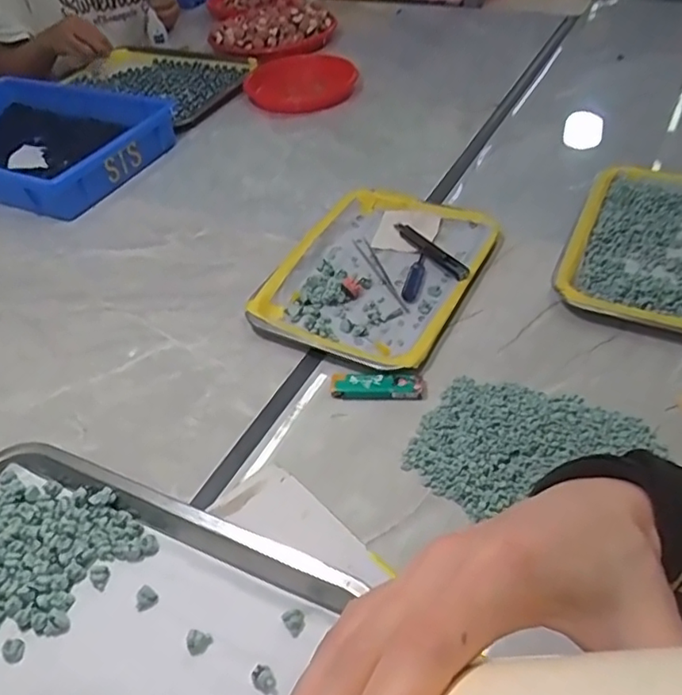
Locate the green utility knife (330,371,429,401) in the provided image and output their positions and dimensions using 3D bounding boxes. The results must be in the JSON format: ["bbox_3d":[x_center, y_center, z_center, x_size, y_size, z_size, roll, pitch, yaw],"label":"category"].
[{"bbox_3d":[0.032,0.034,0.522,0.078,0.011,0.025,-1,46,7],"label":"green utility knife"}]

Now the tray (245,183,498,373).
[{"bbox_3d":[0.037,-0.081,0.627,0.185,0.019,0.247,17,50,23],"label":"tray"}]

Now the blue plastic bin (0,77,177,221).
[{"bbox_3d":[-0.460,-0.320,0.931,0.392,0.053,0.272,18,51,24],"label":"blue plastic bin"}]

